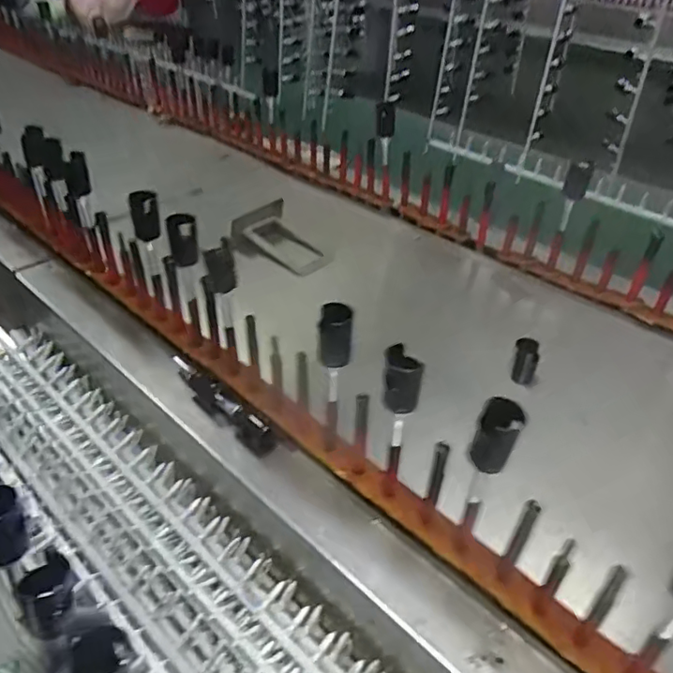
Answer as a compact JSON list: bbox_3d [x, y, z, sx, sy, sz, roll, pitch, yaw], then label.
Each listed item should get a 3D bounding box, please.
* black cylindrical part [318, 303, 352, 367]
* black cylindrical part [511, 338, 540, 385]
[{"bbox_3d":[-0.001,0.000,0.676,0.036,0.073,0.035,-2,29,-5],"label":"black cylindrical part"},{"bbox_3d":[0.306,0.043,0.944,0.037,0.078,0.031,10,30,17],"label":"black cylindrical part"}]

